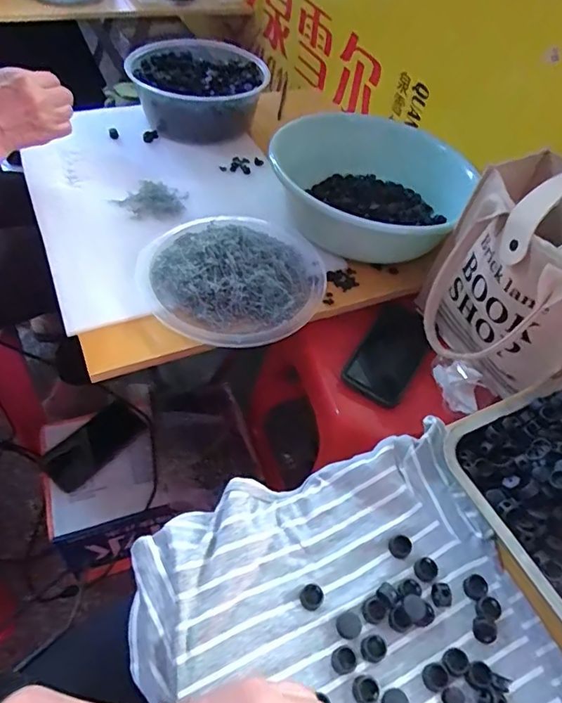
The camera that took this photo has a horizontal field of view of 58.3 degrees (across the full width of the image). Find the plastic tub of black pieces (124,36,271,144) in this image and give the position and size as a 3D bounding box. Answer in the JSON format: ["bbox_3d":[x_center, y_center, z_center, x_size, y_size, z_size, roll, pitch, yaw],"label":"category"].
[{"bbox_3d":[-0.140,-0.450,0.883,0.215,0.107,0.217,3,51,-4],"label":"plastic tub of black pieces"}]

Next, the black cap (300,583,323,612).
[{"bbox_3d":[0.024,0.188,0.386,0.017,0.005,0.019,29,54,18],"label":"black cap"}]

